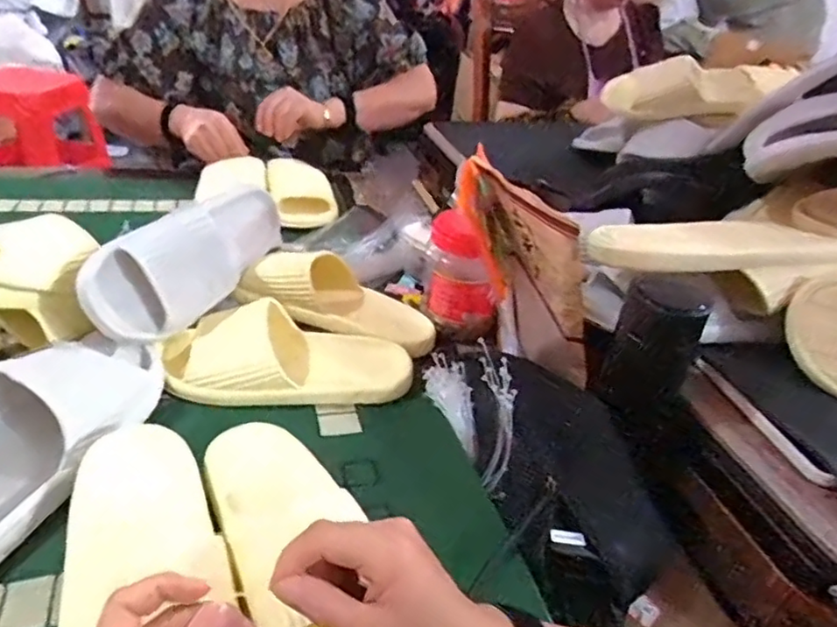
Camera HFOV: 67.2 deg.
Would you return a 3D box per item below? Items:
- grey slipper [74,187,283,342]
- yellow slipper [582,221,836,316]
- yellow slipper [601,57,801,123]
[{"bbox_3d":[-0.234,-0.073,0.676,0.087,0.098,0.277,13,33,8],"label":"grey slipper"},{"bbox_3d":[0.272,-0.048,0.572,0.242,0.052,0.096,-3,34,-15],"label":"yellow slipper"},{"bbox_3d":[0.413,-0.344,0.974,0.248,0.092,0.084,4,30,20],"label":"yellow slipper"}]

